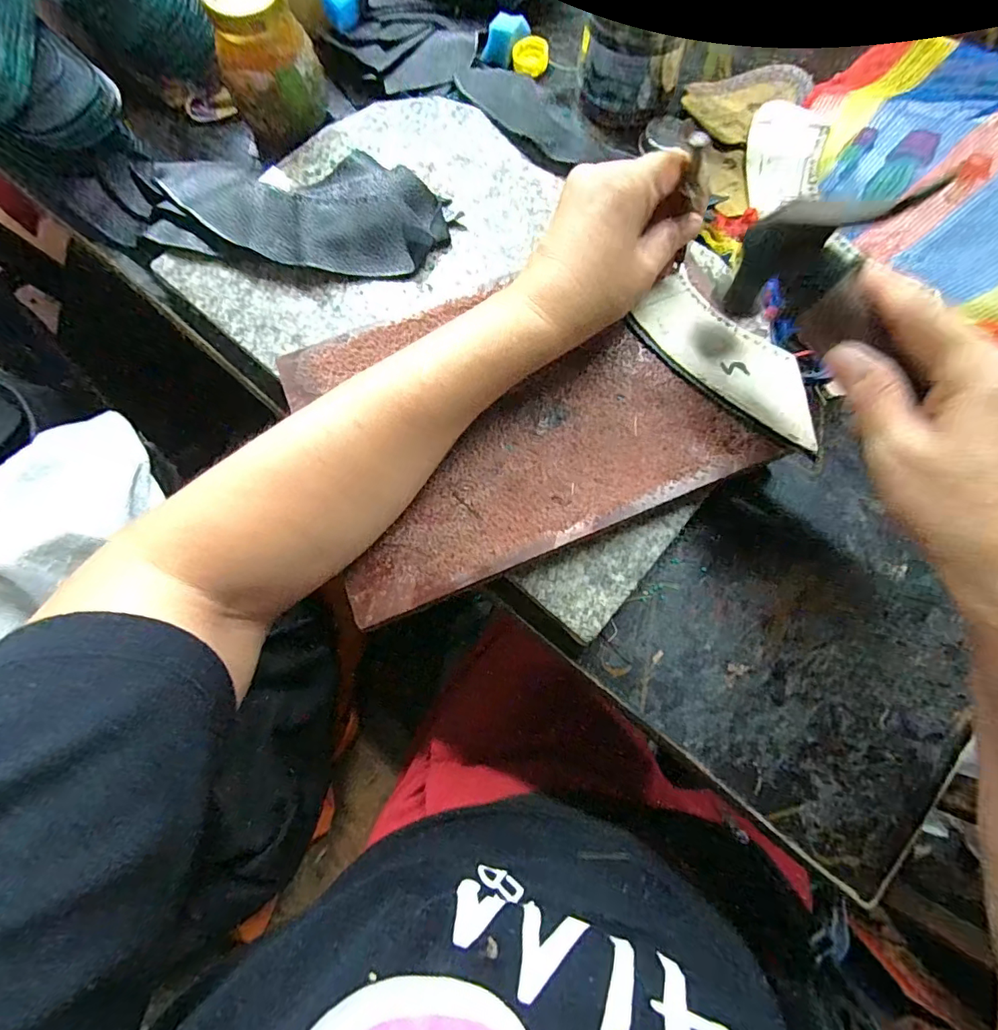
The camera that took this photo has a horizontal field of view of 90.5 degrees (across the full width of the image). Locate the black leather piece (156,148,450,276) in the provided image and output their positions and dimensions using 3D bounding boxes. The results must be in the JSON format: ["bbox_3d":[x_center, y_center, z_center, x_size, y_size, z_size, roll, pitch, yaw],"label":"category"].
[{"bbox_3d":[-0.146,-0.220,0.354,0.210,0.019,0.090,5,75,2],"label":"black leather piece"}]

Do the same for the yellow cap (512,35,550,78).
[{"bbox_3d":[0.028,-0.399,0.431,0.033,0.013,0.033,0,95,5],"label":"yellow cap"}]

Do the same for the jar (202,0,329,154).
[{"bbox_3d":[-0.173,-0.340,0.369,0.069,0.079,0.064,0,75,1],"label":"jar"}]

